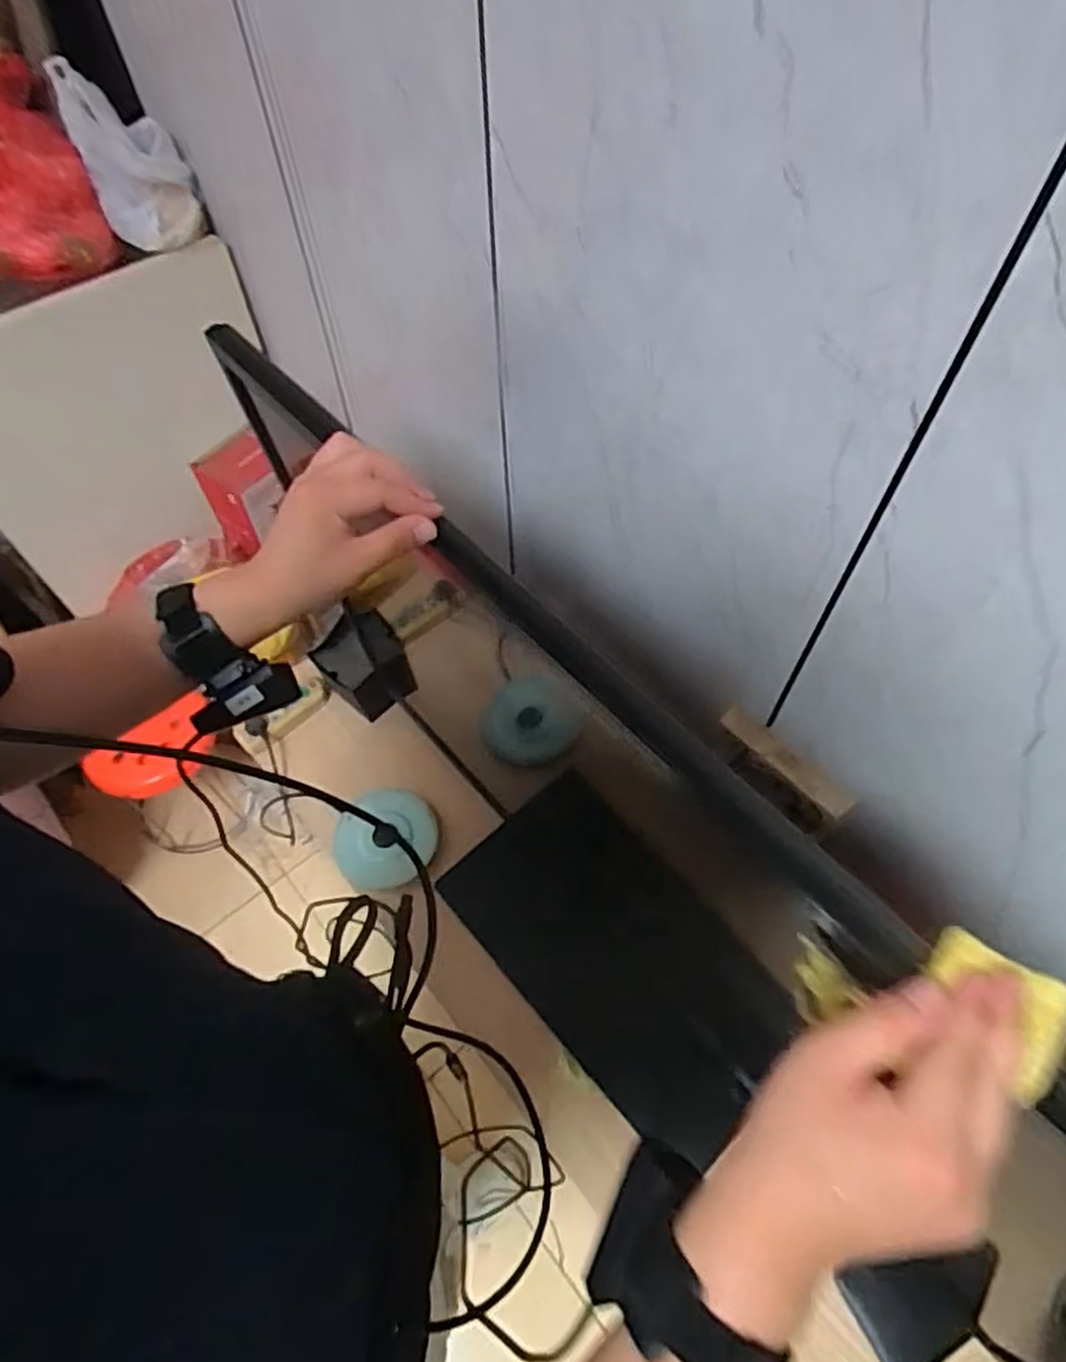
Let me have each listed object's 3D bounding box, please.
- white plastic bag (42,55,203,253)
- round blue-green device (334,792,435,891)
[{"bbox_3d":[-0.595,-0.778,1.073,0.141,0.205,0.119,-23,59,-13],"label":"white plastic bag"},{"bbox_3d":[-0.229,0.240,1.120,0.147,0.052,0.150,33,63,20],"label":"round blue-green device"}]

